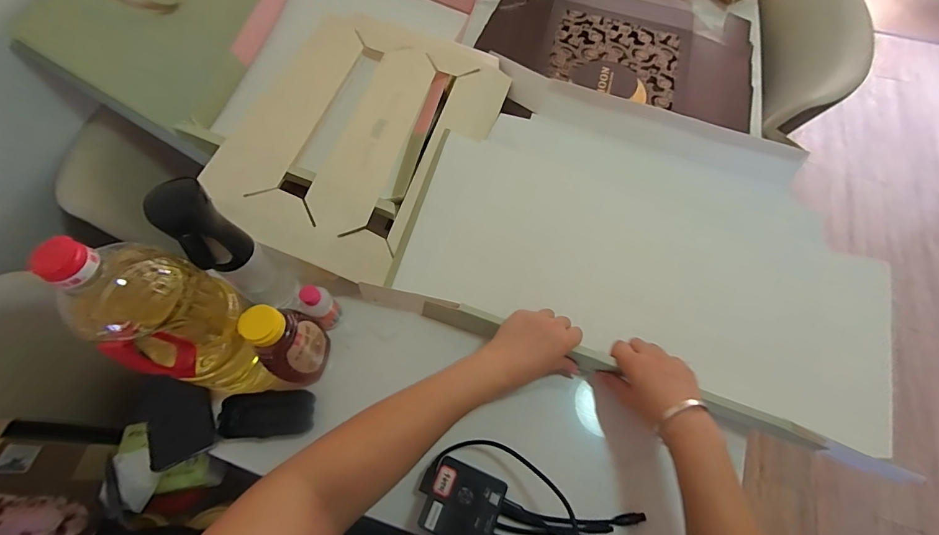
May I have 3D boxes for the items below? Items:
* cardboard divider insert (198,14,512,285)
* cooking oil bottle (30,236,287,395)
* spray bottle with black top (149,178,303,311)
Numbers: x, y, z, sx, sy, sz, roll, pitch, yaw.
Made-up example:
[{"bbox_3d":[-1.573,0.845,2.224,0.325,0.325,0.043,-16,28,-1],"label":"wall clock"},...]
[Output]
[{"bbox_3d":[-0.155,-0.199,0.606,0.294,0.061,0.431,30,66,-2],"label":"cardboard divider insert"},{"bbox_3d":[-0.293,0.057,0.428,0.111,0.279,0.103,17,66,9],"label":"cooking oil bottle"},{"bbox_3d":[-0.269,-0.008,0.492,0.064,0.239,0.060,40,72,17],"label":"spray bottle with black top"}]

